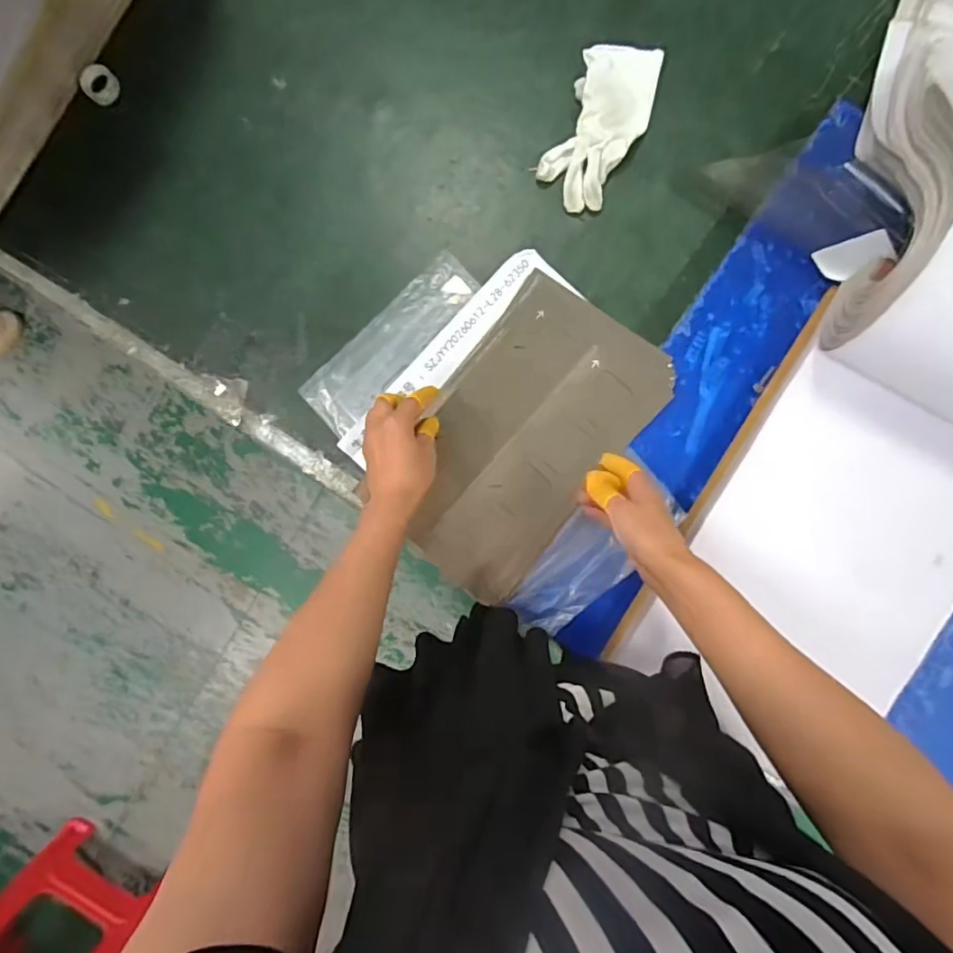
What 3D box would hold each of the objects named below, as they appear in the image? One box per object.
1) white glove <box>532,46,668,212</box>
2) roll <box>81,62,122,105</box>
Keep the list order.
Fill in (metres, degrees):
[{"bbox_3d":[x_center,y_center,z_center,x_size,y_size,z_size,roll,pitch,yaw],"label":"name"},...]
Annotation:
[{"bbox_3d":[0.130,-0.367,0.569,0.085,0.016,0.177,21,93,3],"label":"white glove"},{"bbox_3d":[-0.415,-0.432,0.602,0.042,0.012,0.037,38,92,2],"label":"roll"}]

